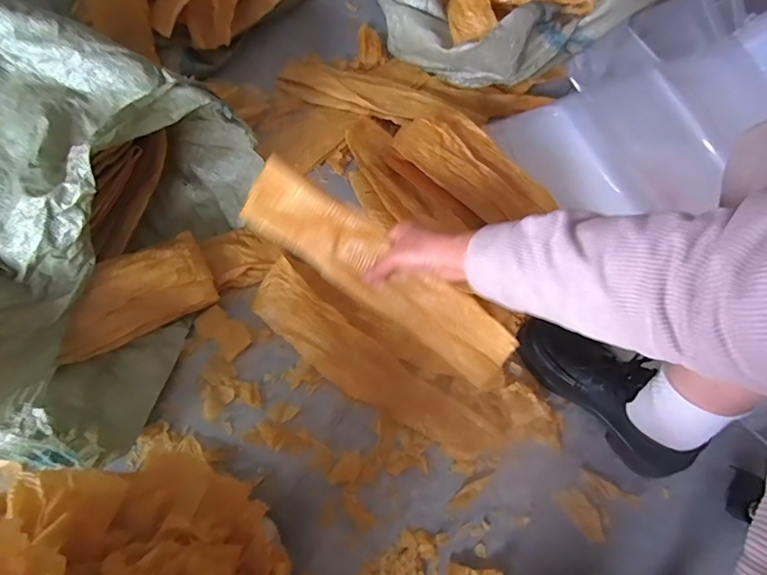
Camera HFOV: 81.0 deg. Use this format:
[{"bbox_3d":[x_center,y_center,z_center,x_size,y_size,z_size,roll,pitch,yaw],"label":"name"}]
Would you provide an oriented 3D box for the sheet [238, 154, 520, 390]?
[{"bbox_3d":[-0.015,-0.021,0.513,0.349,0.021,0.084,37,108,13],"label":"sheet"}]

